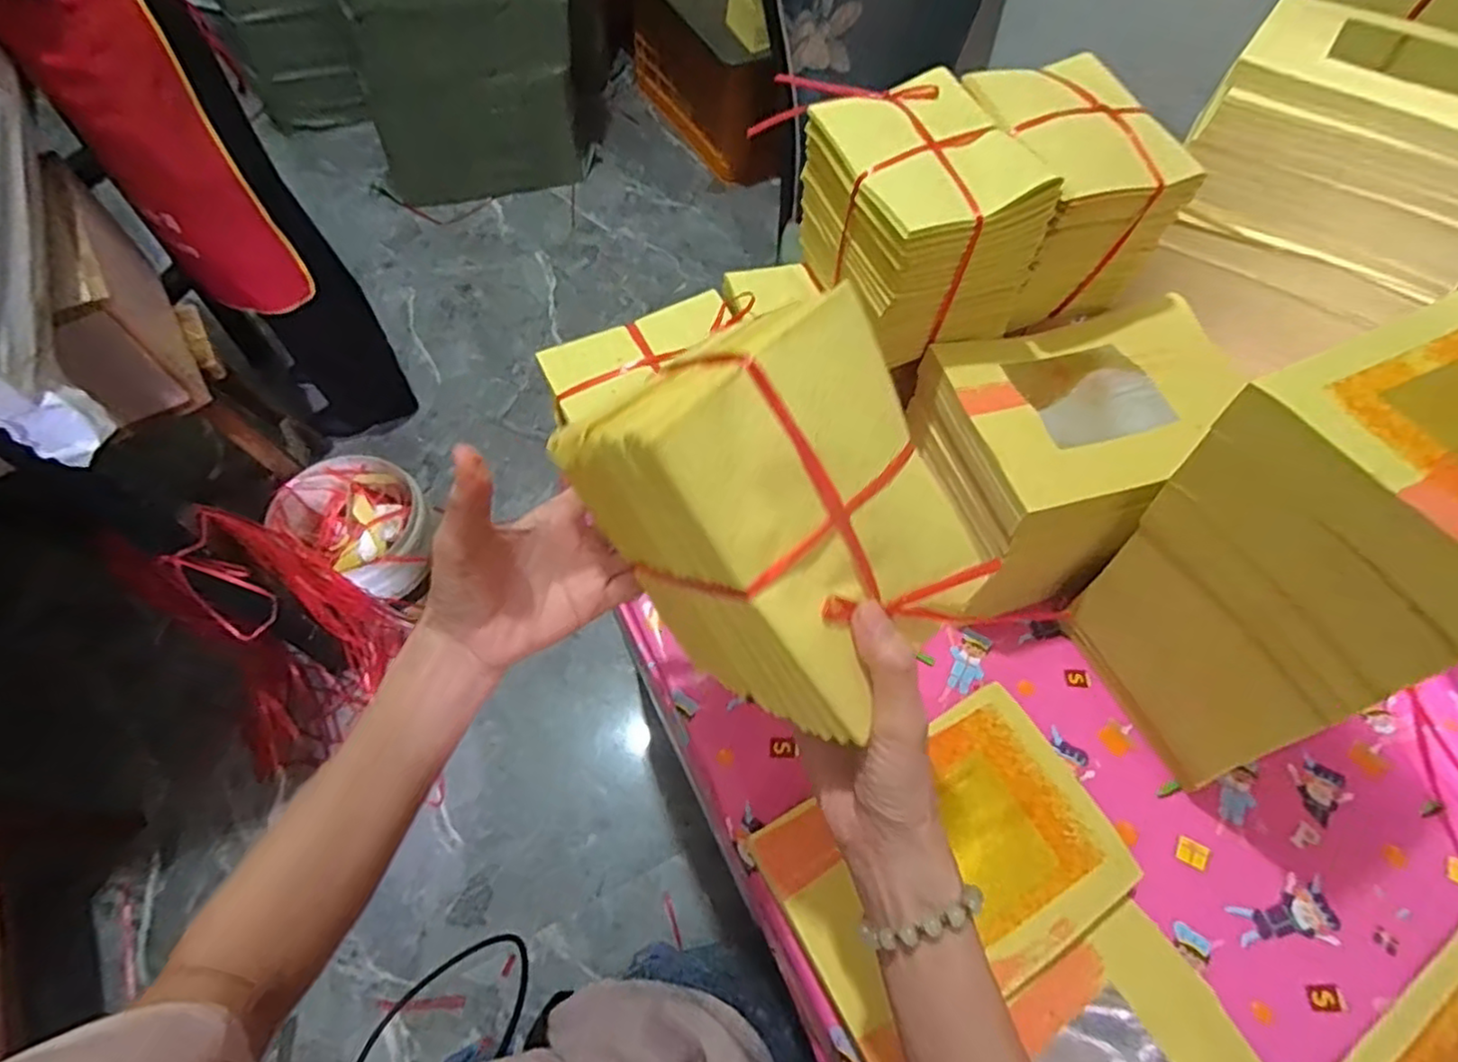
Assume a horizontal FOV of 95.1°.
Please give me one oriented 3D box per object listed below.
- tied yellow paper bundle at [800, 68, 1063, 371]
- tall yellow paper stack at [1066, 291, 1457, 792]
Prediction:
[{"bbox_3d":[0.145,-0.246,0.525,0.123,0.121,0.161,-17,64,-12],"label":"tied yellow paper bundle"},{"bbox_3d":[0.422,0.018,0.472,0.224,0.281,0.191,-24,65,-15],"label":"tall yellow paper stack"}]

